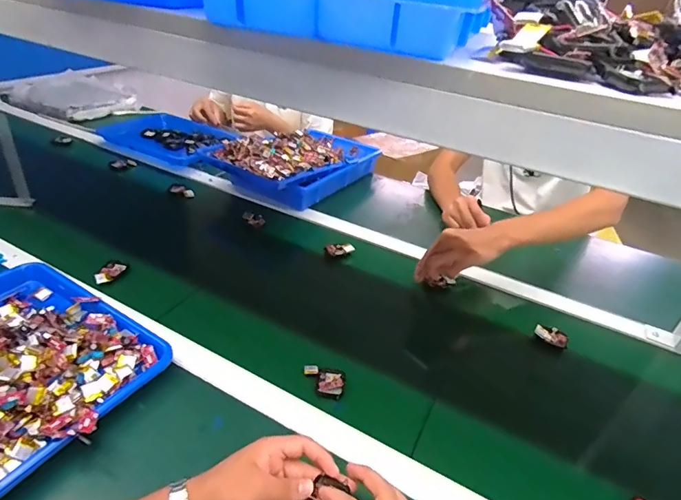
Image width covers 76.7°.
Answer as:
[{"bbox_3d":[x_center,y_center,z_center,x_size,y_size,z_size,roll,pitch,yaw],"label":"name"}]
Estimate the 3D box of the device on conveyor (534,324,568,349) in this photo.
[{"bbox_3d":[0.340,0.137,0.692,0.050,0.020,0.024,30,41,32],"label":"device on conveyor"}]

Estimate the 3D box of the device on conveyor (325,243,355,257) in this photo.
[{"bbox_3d":[0.000,-0.001,0.838,0.054,0.015,0.023,-10,37,-22],"label":"device on conveyor"}]

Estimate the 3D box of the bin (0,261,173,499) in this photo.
[{"bbox_3d":[-0.409,0.131,0.535,0.340,0.067,0.263,26,39,28],"label":"bin"}]

